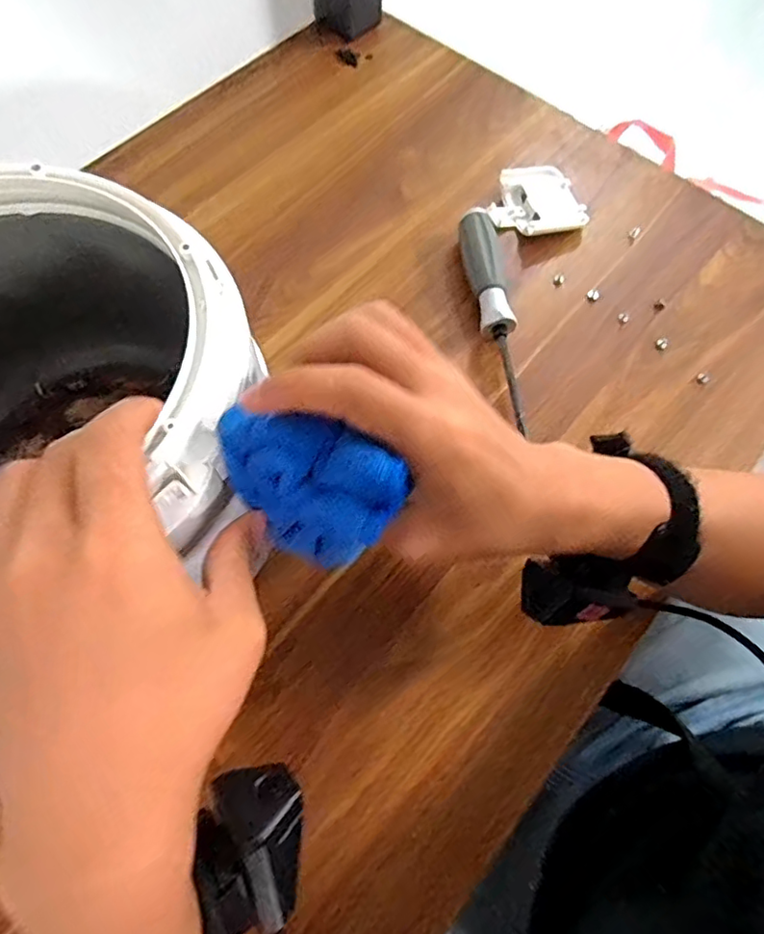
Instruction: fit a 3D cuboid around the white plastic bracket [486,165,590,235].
[{"bbox_3d":[0.134,-0.232,0.513,0.080,0.016,0.072,-12,68,-7],"label":"white plastic bracket"}]

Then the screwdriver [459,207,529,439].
[{"bbox_3d":[0.089,-0.117,0.452,0.030,0.030,0.186,-7,67,-5],"label":"screwdriver"}]

